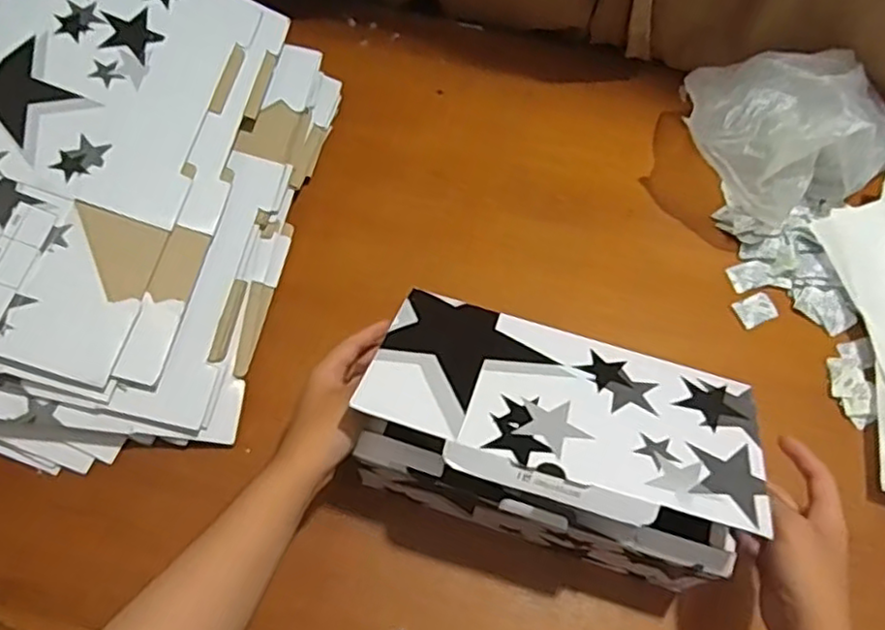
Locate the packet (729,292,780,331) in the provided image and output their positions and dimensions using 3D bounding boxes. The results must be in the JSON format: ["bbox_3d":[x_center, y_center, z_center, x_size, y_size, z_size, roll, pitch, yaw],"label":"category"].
[{"bbox_3d":[0.314,-0.005,0.662,0.041,0.004,0.031,-18,66,-10],"label":"packet"}]

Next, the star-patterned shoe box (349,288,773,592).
[{"bbox_3d":[0.085,0.085,0.505,0.267,0.136,0.146,17,64,7],"label":"star-patterned shoe box"}]

